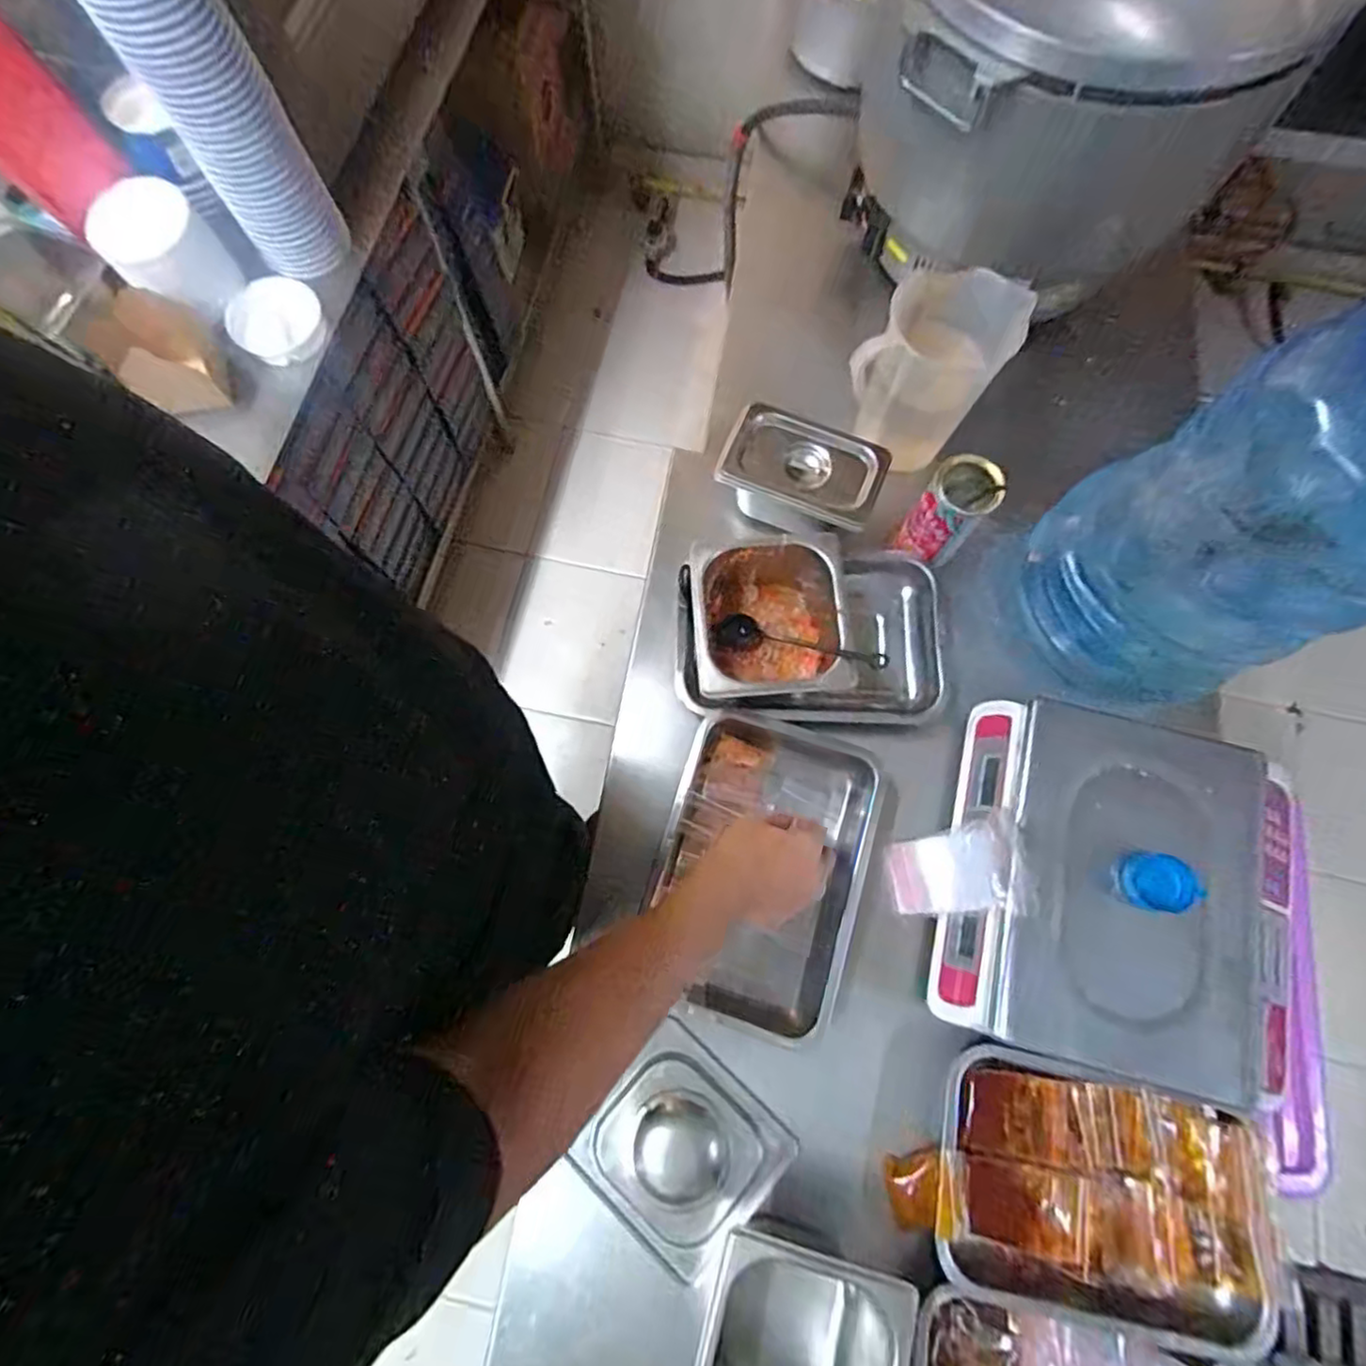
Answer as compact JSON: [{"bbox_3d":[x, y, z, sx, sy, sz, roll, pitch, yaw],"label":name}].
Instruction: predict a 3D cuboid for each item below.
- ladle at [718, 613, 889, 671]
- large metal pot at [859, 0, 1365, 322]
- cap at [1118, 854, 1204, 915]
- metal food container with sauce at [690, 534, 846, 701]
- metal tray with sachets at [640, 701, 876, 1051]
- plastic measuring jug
[{"bbox_3d":[0.129,-0.039,0.726,0.190,0.035,0.041,14,73,32],"label":"ladle"},{"bbox_3d":[0.439,-0.724,0.781,0.413,0.325,0.432,0,75,0],"label":"large metal pot"},{"bbox_3d":[0.442,0.184,0.610,0.060,0.029,0.051,-5,75,-2],"label":"cap"},{"bbox_3d":[0.091,-0.062,0.730,0.158,0.092,0.167,-5,75,-2],"label":"metal food container with sauce"},{"bbox_3d":[0.084,0.197,0.692,0.215,0.067,0.295,17,75,4],"label":"metal tray with sachets"},{"bbox_3d":[0.293,-0.370,0.823,0.140,0.223,0.138,36,77,9],"label":"plastic measuring jug"}]

